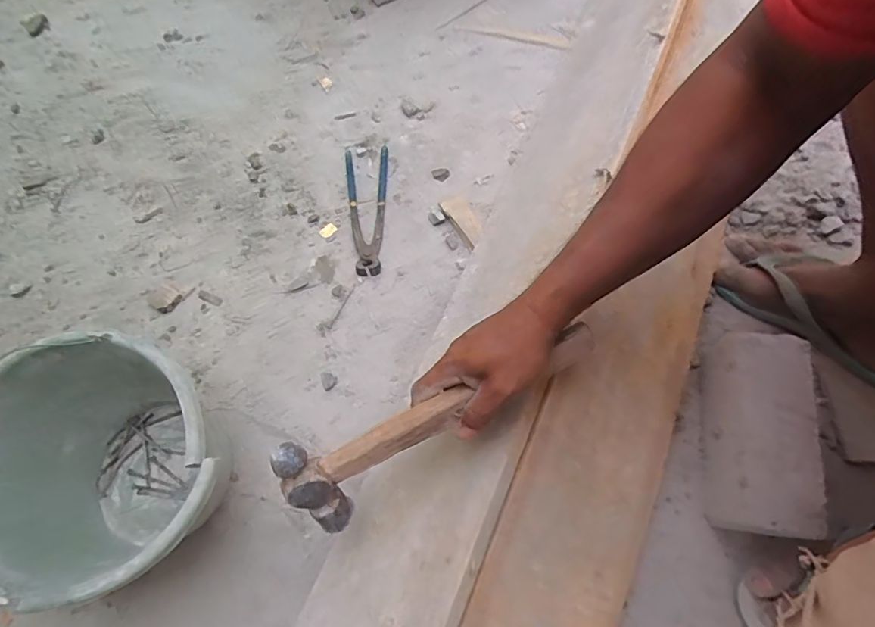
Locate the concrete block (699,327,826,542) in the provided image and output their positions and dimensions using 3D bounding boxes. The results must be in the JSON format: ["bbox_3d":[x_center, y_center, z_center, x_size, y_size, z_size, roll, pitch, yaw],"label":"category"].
[{"bbox_3d":[0.341,0.124,0.540,0.078,0.091,0.205,8,66,7],"label":"concrete block"}]

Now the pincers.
[{"bbox_3d":[-0.104,-0.154,0.737,0.063,0.017,0.215,-4,66,1],"label":"pincers"}]

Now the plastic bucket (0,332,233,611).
[{"bbox_3d":[-0.328,0.163,0.529,0.240,0.176,0.226,-1,66,3],"label":"plastic bucket"}]

